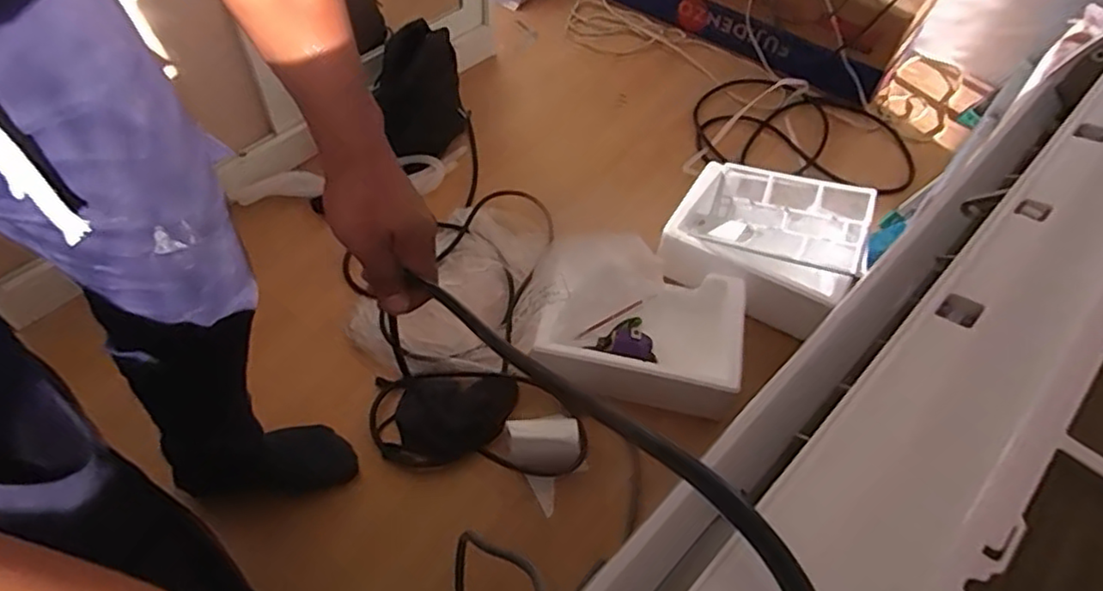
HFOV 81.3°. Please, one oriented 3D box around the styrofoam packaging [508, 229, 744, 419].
[{"bbox_3d":[0.144,0.012,1.129,0.378,0.105,0.329,11,53,5],"label":"styrofoam packaging"}]

